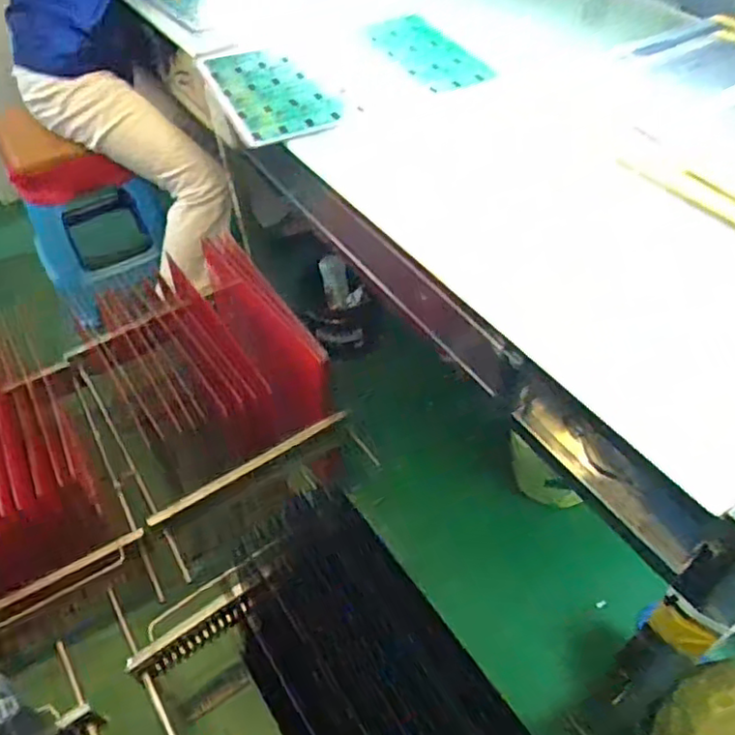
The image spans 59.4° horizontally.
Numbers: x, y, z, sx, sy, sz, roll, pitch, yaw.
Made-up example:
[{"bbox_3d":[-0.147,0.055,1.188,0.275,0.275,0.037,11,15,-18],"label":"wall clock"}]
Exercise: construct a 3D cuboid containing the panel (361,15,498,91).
[{"bbox_3d":[0.093,-0.520,1.054,0.107,0.007,0.338,-22,47,-6],"label":"panel"}]

